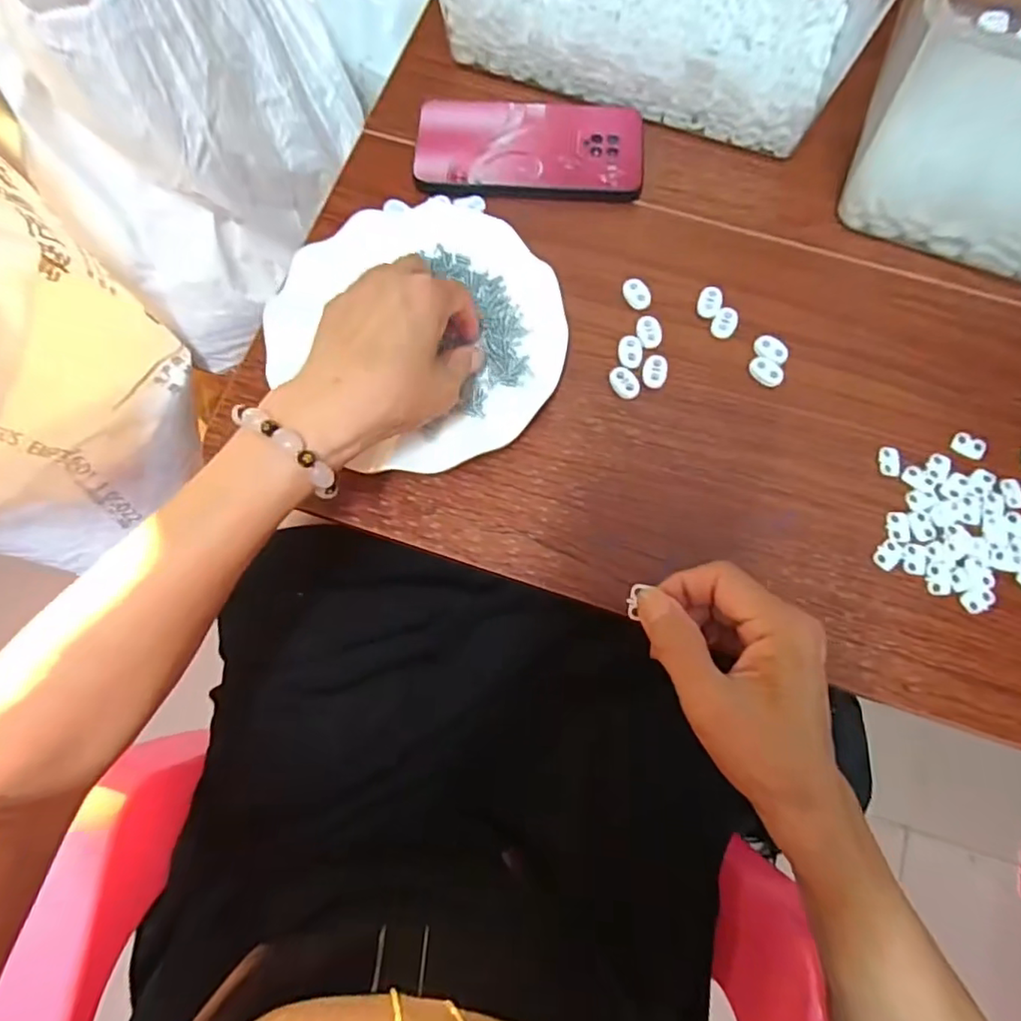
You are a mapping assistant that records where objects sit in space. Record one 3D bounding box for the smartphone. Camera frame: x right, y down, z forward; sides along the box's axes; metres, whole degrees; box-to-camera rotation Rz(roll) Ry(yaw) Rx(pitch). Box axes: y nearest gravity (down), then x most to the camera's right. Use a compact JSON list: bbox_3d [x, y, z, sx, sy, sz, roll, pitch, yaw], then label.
[{"bbox_3d":[0.014,-0.265,0.432,0.162,0.012,0.083,2,74,2],"label":"smartphone"}]

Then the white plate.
[{"bbox_3d":[-0.056,-0.117,0.384,0.179,0.035,0.184,0,74,2],"label":"white plate"}]

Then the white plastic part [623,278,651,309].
[{"bbox_3d":[0.086,-0.147,0.400,0.016,0.004,0.023,-33,76,-7],"label":"white plastic part"}]

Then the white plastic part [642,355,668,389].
[{"bbox_3d":[0.095,-0.091,0.386,0.016,0.007,0.022,6,75,3],"label":"white plastic part"}]

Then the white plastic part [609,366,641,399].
[{"bbox_3d":[0.075,-0.083,0.384,0.017,0.006,0.022,-41,77,-9],"label":"white plastic part"}]

